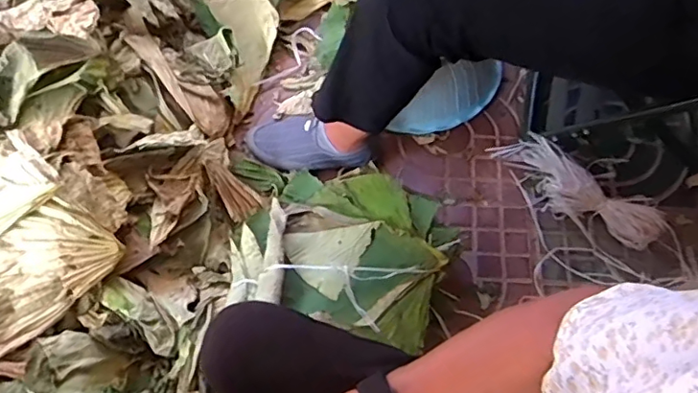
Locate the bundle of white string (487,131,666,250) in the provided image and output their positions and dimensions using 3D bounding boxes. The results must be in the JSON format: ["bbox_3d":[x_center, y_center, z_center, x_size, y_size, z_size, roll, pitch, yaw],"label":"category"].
[{"bbox_3d":[0.403,-0.012,1.019,0.323,0.062,0.089,34,68,20],"label":"bundle of white string"}]

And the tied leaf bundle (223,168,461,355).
[{"bbox_3d":[-0.015,0.094,0.973,0.363,0.096,0.288,16,63,12],"label":"tied leaf bundle"}]

